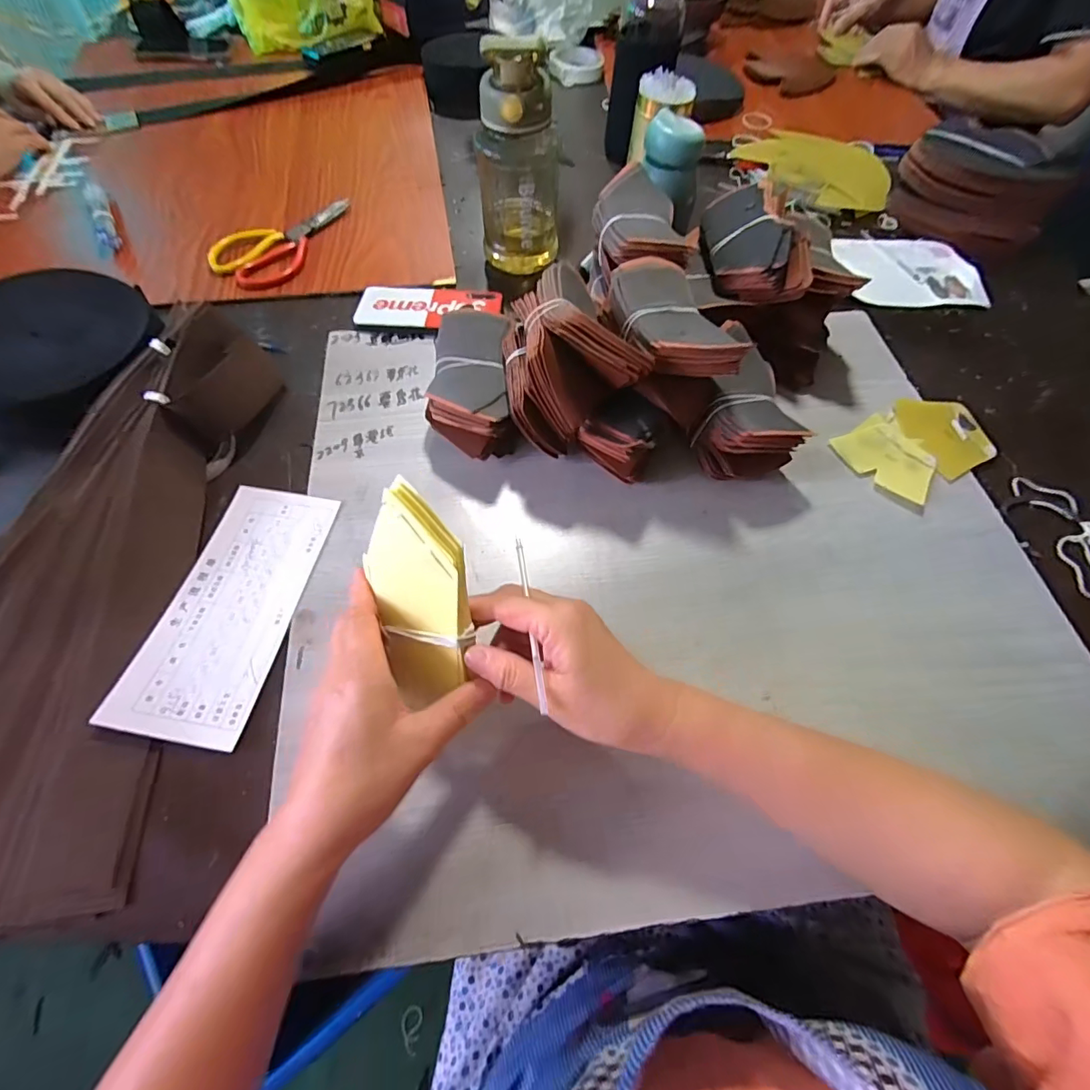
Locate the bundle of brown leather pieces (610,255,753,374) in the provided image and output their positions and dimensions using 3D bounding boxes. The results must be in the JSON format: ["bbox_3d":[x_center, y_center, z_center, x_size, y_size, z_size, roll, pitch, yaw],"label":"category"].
[{"bbox_3d":[0.105,-0.186,0.409,0.079,0.035,0.129,-10,62,-7],"label":"bundle of brown leather pieces"}]

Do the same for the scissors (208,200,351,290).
[{"bbox_3d":[-0.329,-0.398,0.629,0.097,0.018,0.206,19,61,8],"label":"scissors"}]

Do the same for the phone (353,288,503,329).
[{"bbox_3d":[-0.132,-0.275,0.572,0.160,0.012,0.066,-3,60,-4],"label":"phone"}]

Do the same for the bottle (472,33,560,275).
[{"bbox_3d":[-0.027,-0.415,0.550,0.089,0.203,0.074,2,60,-2],"label":"bottle"}]

